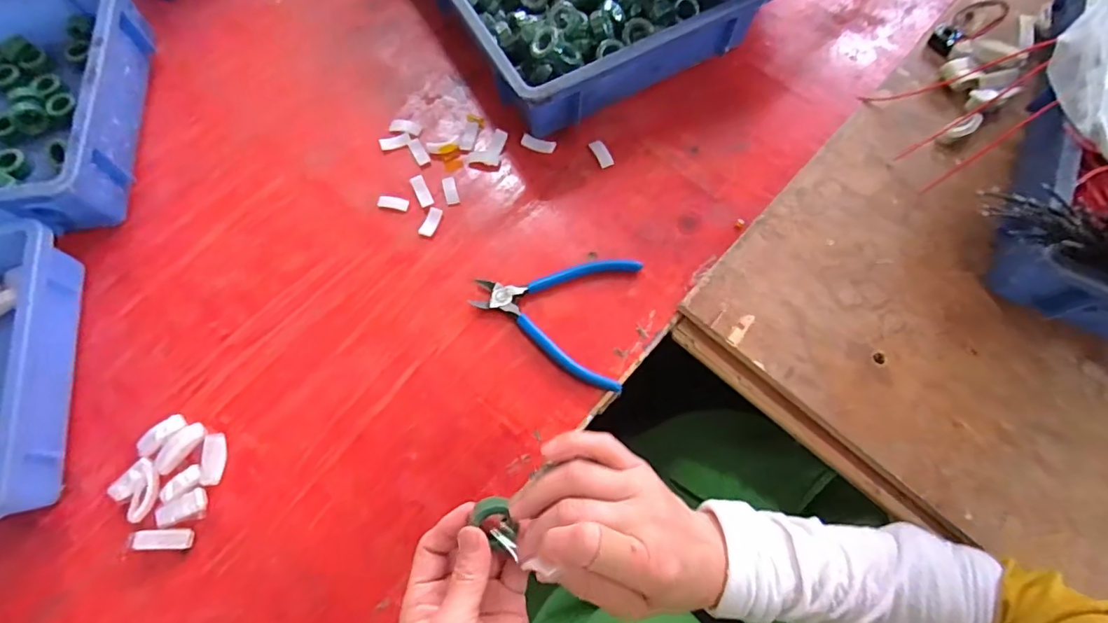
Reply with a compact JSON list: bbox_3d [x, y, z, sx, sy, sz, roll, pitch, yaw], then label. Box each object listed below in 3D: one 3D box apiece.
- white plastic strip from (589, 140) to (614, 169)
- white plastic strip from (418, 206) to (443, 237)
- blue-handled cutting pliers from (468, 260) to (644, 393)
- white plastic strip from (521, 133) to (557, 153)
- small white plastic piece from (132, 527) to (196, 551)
[{"bbox_3d":[0.048,-0.160,0.531,0.014,0.004,0.032,-26,70,-7],"label":"white plastic strip"},{"bbox_3d":[-0.118,-0.087,0.509,0.015,0.004,0.031,19,71,9],"label":"white plastic strip"},{"bbox_3d":[0.000,-0.004,0.465,0.138,0.009,0.118,13,70,7],"label":"blue-handled cutting pliers"},{"bbox_3d":[-0.016,-0.170,0.534,0.035,0.007,0.013,14,70,8],"label":"white plastic strip"},{"bbox_3d":[-0.300,0.175,0.405,0.041,0.008,0.015,5,68,-16],"label":"small white plastic piece"}]

